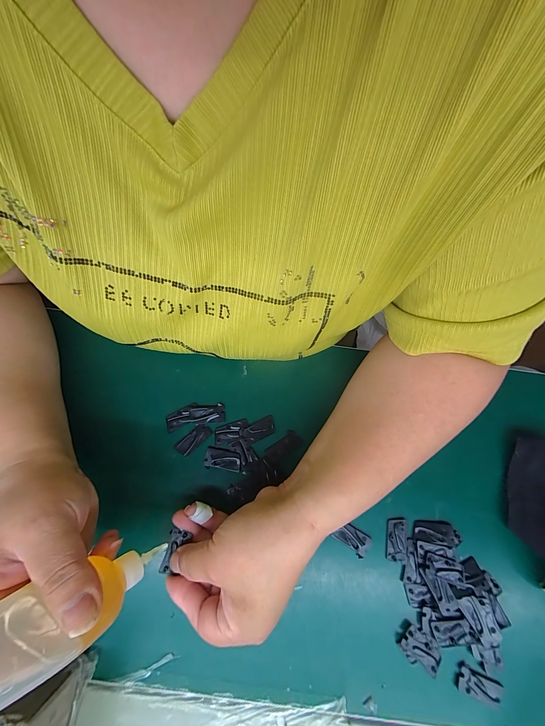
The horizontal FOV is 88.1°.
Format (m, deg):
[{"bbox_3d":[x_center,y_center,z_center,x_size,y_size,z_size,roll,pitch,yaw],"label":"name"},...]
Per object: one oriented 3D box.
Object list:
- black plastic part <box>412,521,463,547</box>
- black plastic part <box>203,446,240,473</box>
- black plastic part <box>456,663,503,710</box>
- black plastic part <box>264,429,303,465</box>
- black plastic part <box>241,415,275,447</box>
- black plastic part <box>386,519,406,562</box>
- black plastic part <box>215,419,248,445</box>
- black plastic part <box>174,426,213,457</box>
[{"bbox_3d":[0.147,0.152,0.251,0.040,0.004,0.017,8,72,1],"label":"black plastic part"},{"bbox_3d":[-0.047,0.092,0.267,0.033,0.004,0.019,9,72,1],"label":"black plastic part"},{"bbox_3d":[0.162,0.252,0.218,0.032,0.004,0.017,24,73,6],"label":"black plastic part"},{"bbox_3d":[0.011,0.082,0.271,0.038,0.004,0.018,-38,77,-13],"label":"black plastic part"},{"bbox_3d":[-0.014,0.066,0.276,0.035,0.004,0.018,-26,75,-10],"label":"black plastic part"},{"bbox_3d":[0.111,0.158,0.250,0.016,0.004,0.033,10,72,2],"label":"black plastic part"},{"bbox_3d":[-0.040,0.067,0.276,0.034,0.004,0.016,-19,73,-7],"label":"black plastic part"},{"bbox_3d":[-0.076,0.074,0.270,0.036,0.004,0.016,-40,77,-13],"label":"black plastic part"}]

